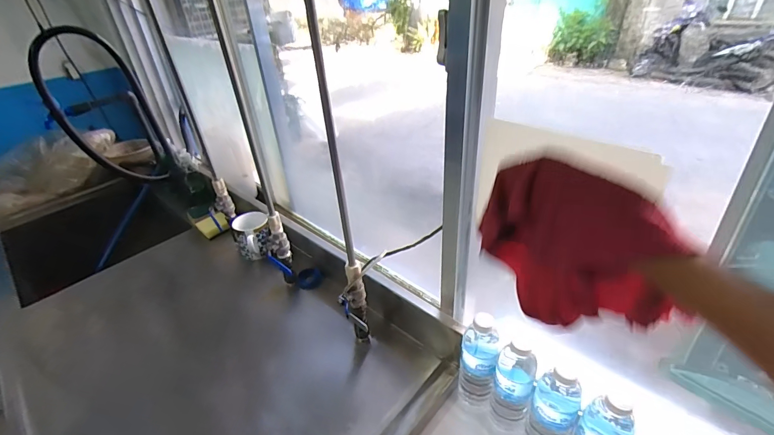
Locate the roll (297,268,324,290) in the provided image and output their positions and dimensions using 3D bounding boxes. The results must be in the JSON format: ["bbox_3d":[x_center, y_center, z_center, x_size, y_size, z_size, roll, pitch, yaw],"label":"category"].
[{"bbox_3d":[-0.188,0.151,0.905,0.061,0.026,0.055,-4,34,-1],"label":"roll"}]

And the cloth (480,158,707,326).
[{"bbox_3d":[0.216,0.043,0.438,0.044,0.199,0.215,-25,41,-36],"label":"cloth"}]

